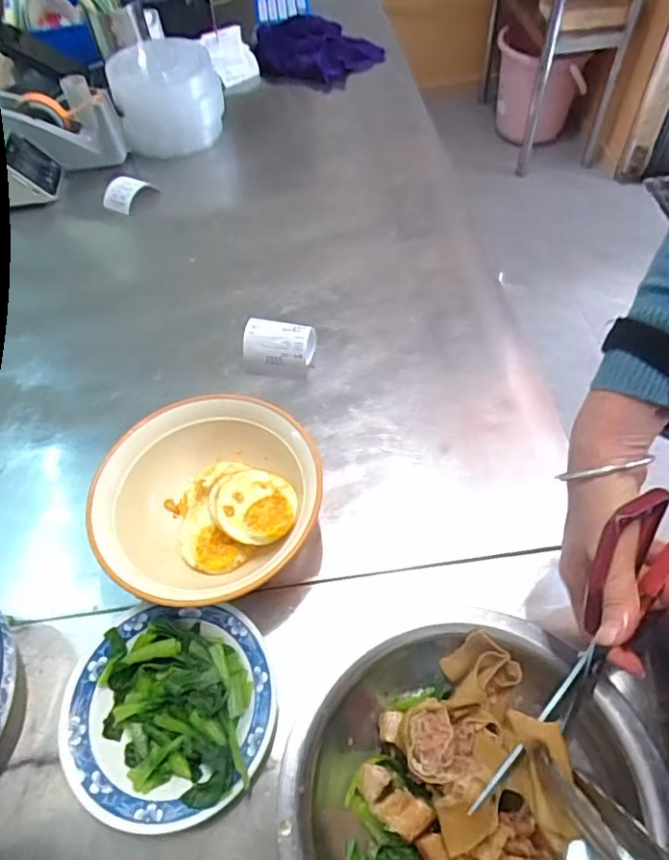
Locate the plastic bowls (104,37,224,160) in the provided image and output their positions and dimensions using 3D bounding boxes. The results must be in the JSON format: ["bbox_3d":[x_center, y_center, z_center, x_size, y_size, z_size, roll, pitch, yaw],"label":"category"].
[{"bbox_3d":[-0.285,-0.573,0.996,0.175,0.135,0.160,-2,55,3],"label":"plastic bowls"}]

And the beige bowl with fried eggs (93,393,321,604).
[{"bbox_3d":[-0.115,0.076,0.569,0.206,0.109,0.189,-2,55,3],"label":"beige bowl with fried eggs"}]

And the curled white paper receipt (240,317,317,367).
[{"bbox_3d":[-0.066,-0.100,0.703,0.086,0.050,0.050,8,56,10],"label":"curled white paper receipt"}]

